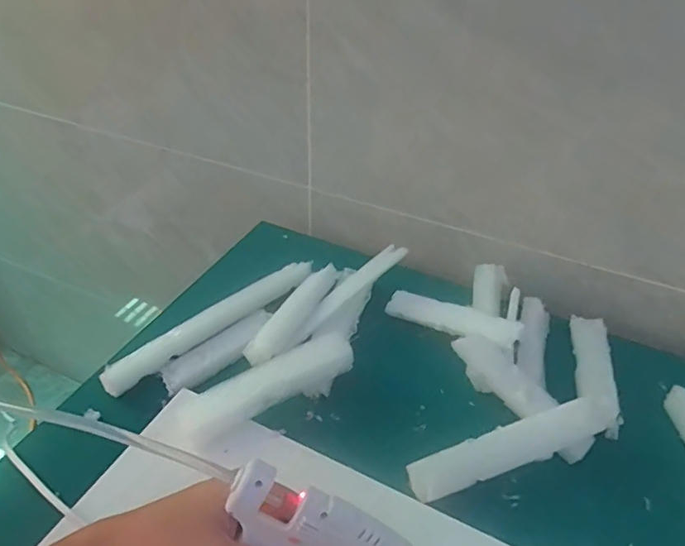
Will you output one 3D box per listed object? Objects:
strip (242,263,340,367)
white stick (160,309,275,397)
[{"bbox_3d":[-0.049,0.040,0.541,0.033,0.014,0.155,19,43,19],"label":"strip"},{"bbox_3d":[-0.119,0.076,0.520,0.034,0.013,0.123,34,49,32],"label":"white stick"}]

